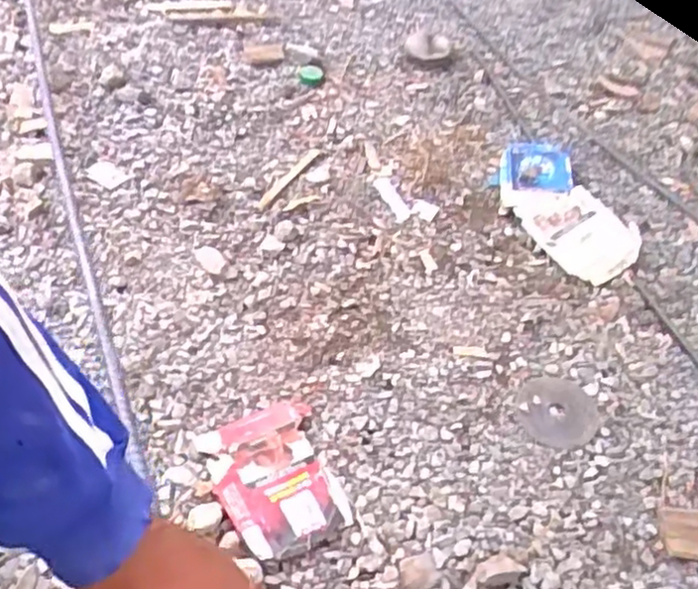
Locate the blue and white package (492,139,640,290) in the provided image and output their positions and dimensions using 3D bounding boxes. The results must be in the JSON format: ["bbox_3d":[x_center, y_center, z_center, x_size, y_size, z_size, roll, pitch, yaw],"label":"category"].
[{"bbox_3d":[0.223,-0.094,0.760,0.099,0.016,0.199,-14,52,-17],"label":"blue and white package"}]

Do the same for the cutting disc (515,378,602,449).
[{"bbox_3d":[0.170,0.096,0.585,0.063,0.004,0.066,3,49,-3],"label":"cutting disc"}]

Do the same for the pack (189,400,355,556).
[{"bbox_3d":[-0.054,0.135,0.527,0.083,0.014,0.115,-19,53,-20],"label":"pack"}]

